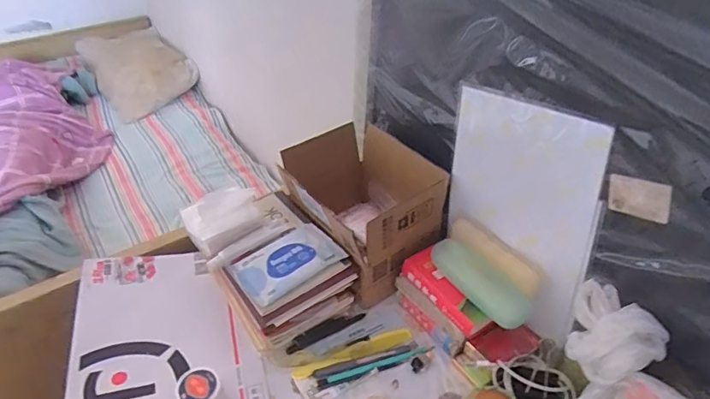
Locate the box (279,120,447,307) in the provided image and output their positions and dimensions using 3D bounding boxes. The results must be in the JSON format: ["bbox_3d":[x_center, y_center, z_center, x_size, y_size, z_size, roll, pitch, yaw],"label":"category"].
[{"bbox_3d":[0.015,0.012,0.779,0.197,0.159,0.231,-23,44,-23],"label":"box"}]

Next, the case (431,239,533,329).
[{"bbox_3d":[0.159,0.108,0.642,0.039,0.041,0.152,-25,44,-26],"label":"case"}]

